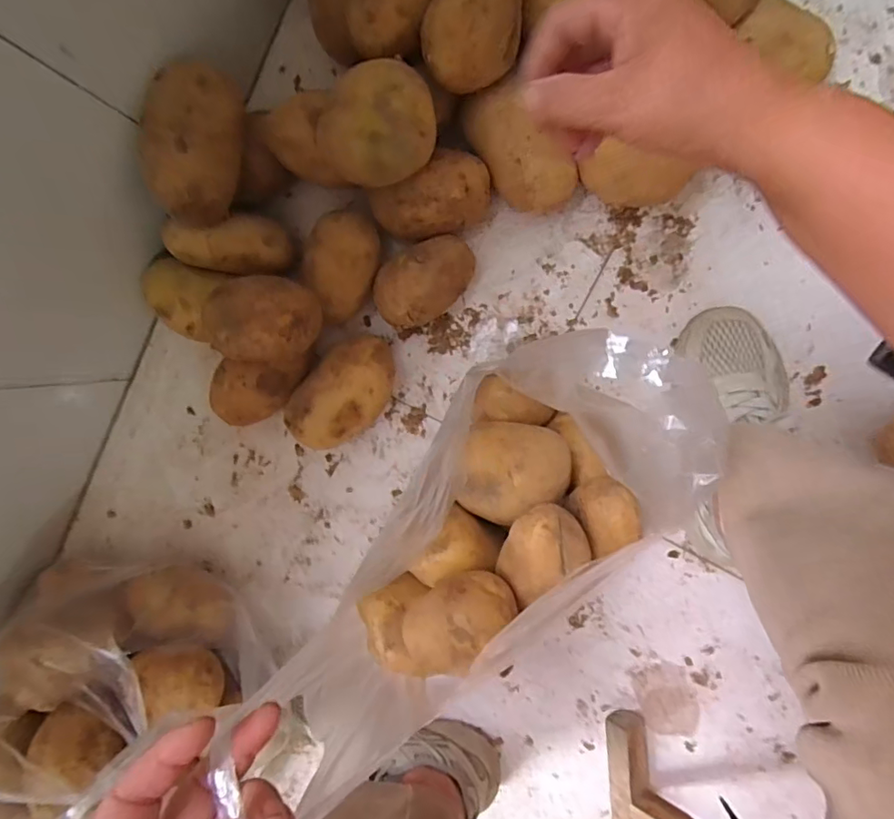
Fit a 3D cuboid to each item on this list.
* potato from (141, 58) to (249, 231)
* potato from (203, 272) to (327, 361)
[{"bbox_3d":[-0.218,-0.230,0.461,0.063,0.070,0.125,8,95,4],"label":"potato"},{"bbox_3d":[-0.167,-0.082,0.488,0.096,0.072,0.079,4,95,5],"label":"potato"}]

